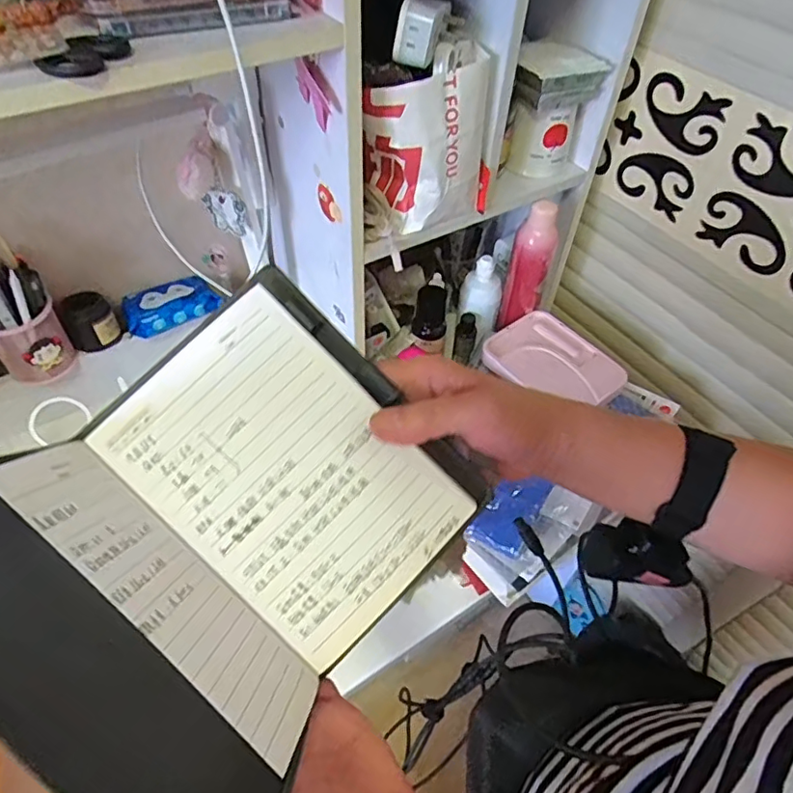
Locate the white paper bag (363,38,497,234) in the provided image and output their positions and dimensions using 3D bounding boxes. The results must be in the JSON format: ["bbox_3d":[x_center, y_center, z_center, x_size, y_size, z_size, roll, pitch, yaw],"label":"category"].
[{"bbox_3d":[0.029,-0.270,0.602,0.140,0.158,0.075,-17,52,-15],"label":"white paper bag"}]

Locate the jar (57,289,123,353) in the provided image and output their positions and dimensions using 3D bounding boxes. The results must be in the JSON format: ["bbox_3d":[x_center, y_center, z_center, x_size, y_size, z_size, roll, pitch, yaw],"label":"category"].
[{"bbox_3d":[-0.411,-0.101,0.753,0.061,0.062,0.050,-30,56,-24],"label":"jar"}]

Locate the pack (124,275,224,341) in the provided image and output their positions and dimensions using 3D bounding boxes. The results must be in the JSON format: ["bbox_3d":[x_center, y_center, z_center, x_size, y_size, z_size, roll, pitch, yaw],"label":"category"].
[{"bbox_3d":[-0.318,-0.135,0.794,0.124,0.033,0.090,-23,54,-20],"label":"pack"}]

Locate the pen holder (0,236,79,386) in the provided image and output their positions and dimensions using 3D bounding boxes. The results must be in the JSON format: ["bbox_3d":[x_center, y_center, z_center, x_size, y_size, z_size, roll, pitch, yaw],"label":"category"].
[{"bbox_3d":[-0.465,-0.096,0.691,0.085,0.157,0.082,-33,57,-26],"label":"pen holder"}]

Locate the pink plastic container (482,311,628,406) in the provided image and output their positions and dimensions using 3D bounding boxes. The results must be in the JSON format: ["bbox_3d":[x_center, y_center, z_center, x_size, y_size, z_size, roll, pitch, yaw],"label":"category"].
[{"bbox_3d":[0.217,-0.044,0.777,0.126,0.032,0.168,-30,56,-24],"label":"pink plastic container"}]

